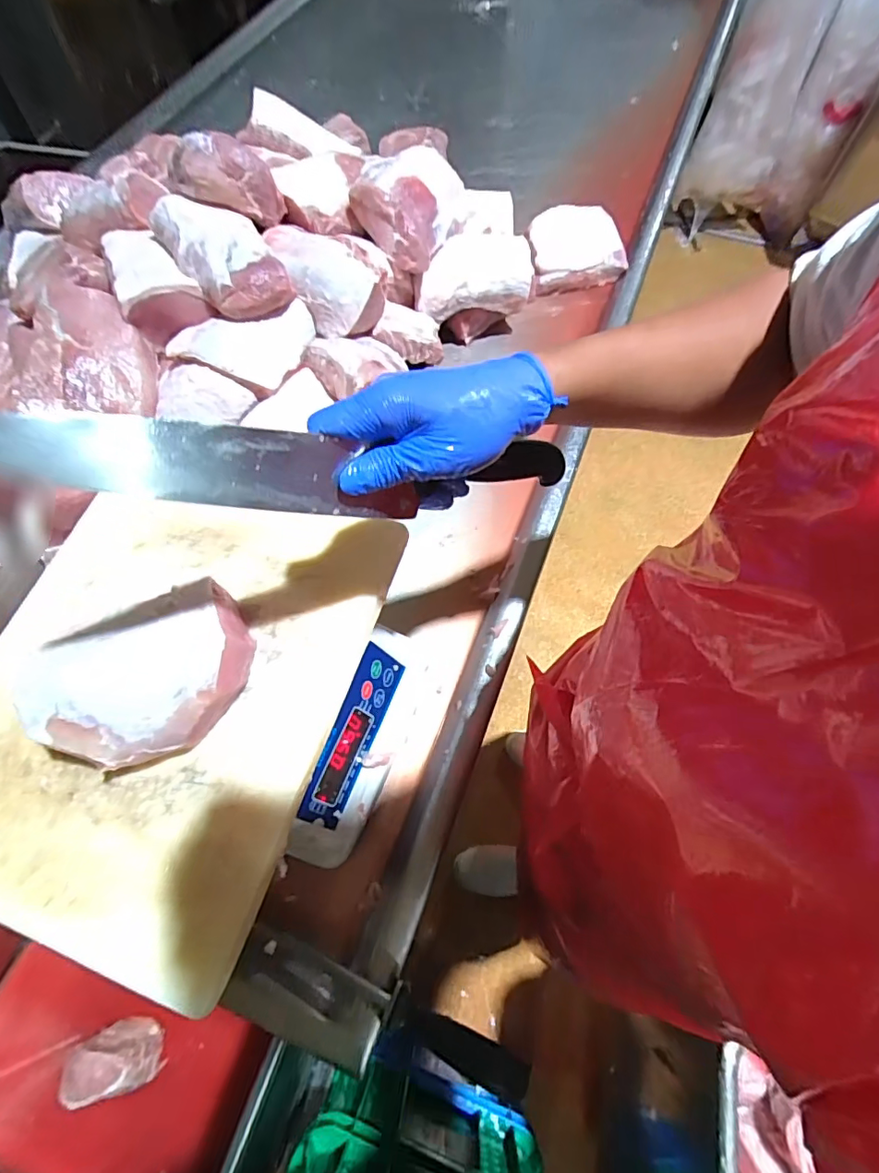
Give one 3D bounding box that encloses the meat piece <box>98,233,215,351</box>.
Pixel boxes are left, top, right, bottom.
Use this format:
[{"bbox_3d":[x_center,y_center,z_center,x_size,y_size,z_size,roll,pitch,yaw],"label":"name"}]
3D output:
[{"bbox_3d":[-0.364,-0.389,0.658,0.093,0.055,0.181,-28,65,-11],"label":"meat piece"}]

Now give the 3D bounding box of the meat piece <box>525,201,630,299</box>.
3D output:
[{"bbox_3d":[0.216,-0.554,0.846,0.152,0.071,0.108,-12,63,-3],"label":"meat piece"}]

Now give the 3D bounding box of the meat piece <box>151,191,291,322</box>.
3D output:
[{"bbox_3d":[-0.270,-0.412,0.637,0.099,0.057,0.193,-32,66,-13],"label":"meat piece"}]

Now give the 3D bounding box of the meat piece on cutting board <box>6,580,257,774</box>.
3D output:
[{"bbox_3d":[-0.221,0.071,0.390,0.157,0.062,0.108,-16,64,-5],"label":"meat piece on cutting board"}]

